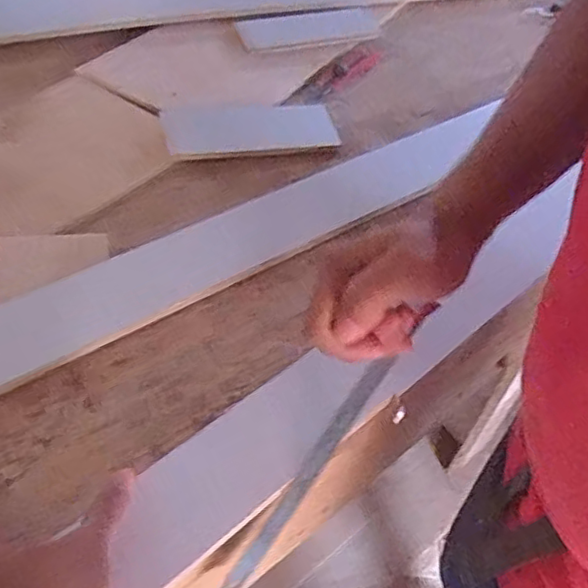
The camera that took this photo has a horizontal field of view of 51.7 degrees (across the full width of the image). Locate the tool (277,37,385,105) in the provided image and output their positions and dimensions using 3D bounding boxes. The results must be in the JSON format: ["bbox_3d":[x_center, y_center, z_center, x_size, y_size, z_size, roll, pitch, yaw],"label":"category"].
[{"bbox_3d":[0.065,-0.322,0.882,0.049,0.021,0.234,33,54,23],"label":"tool"}]

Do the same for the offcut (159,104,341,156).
[{"bbox_3d":[-0.056,-0.211,0.780,0.214,0.017,0.091,-7,49,-10],"label":"offcut"}]

